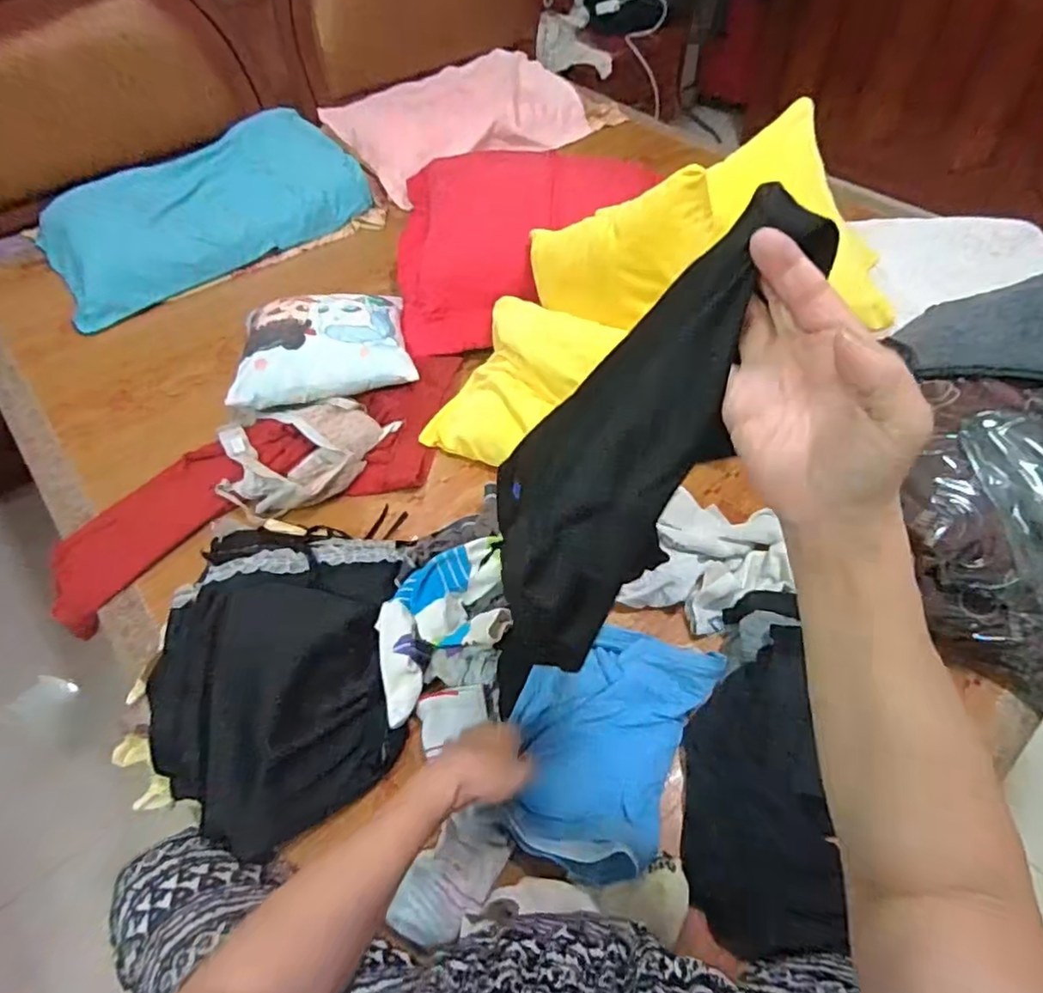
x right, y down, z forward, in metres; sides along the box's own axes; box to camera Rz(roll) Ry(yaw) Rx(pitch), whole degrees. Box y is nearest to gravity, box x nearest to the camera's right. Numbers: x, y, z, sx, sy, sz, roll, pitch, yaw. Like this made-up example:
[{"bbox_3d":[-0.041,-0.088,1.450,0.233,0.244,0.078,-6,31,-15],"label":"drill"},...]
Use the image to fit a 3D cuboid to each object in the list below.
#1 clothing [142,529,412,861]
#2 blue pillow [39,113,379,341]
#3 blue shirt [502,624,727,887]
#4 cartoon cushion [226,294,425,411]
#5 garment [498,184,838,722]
[{"bbox_3d":[-0.287,0.205,0.709,0.271,0.070,0.365,-5,53,-1],"label":"clothing"},{"bbox_3d":[-0.703,-0.644,1.346,0.673,0.129,0.359,-34,59,-22],"label":"blue pillow"},{"bbox_3d":[0.086,0.259,0.661,0.183,0.061,0.259,23,57,19],"label":"blue shirt"},{"bbox_3d":[-0.339,-0.272,1.053,0.288,0.081,0.266,-9,53,-4],"label":"cartoon cushion"},{"bbox_3d":[0.049,-0.014,0.396,0.065,0.366,0.107,-10,45,-46],"label":"garment"}]

